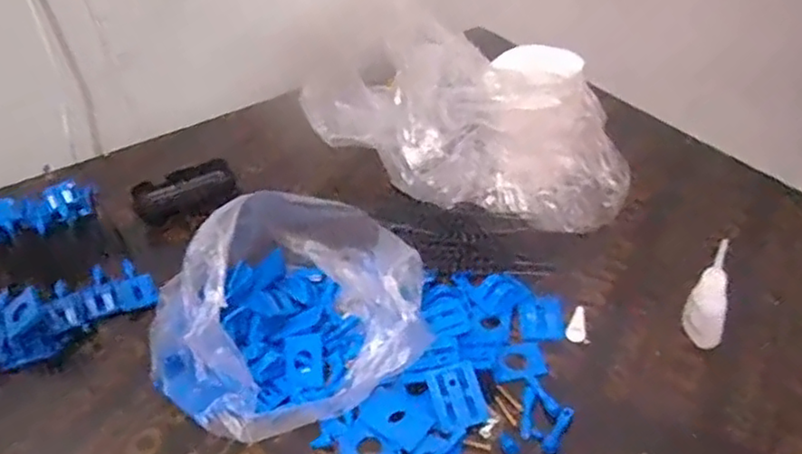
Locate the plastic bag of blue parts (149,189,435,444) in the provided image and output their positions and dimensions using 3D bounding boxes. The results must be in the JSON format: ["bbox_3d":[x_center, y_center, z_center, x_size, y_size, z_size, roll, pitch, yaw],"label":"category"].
[{"bbox_3d":[-0.095,0.047,0.500,0.217,0.120,0.177,-12,39,-4],"label":"plastic bag of blue parts"}]

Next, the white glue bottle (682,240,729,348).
[{"bbox_3d":[0.227,0.055,0.477,0.019,0.089,0.027,-9,39,-1],"label":"white glue bottle"}]

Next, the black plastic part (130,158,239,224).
[{"bbox_3d":[-0.245,-0.040,0.747,0.110,0.042,0.031,-23,41,-17],"label":"black plastic part"}]

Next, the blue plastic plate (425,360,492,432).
[{"bbox_3d":[0.042,0.122,0.474,0.036,0.005,0.044,-15,68,-14],"label":"blue plastic plate"}]

